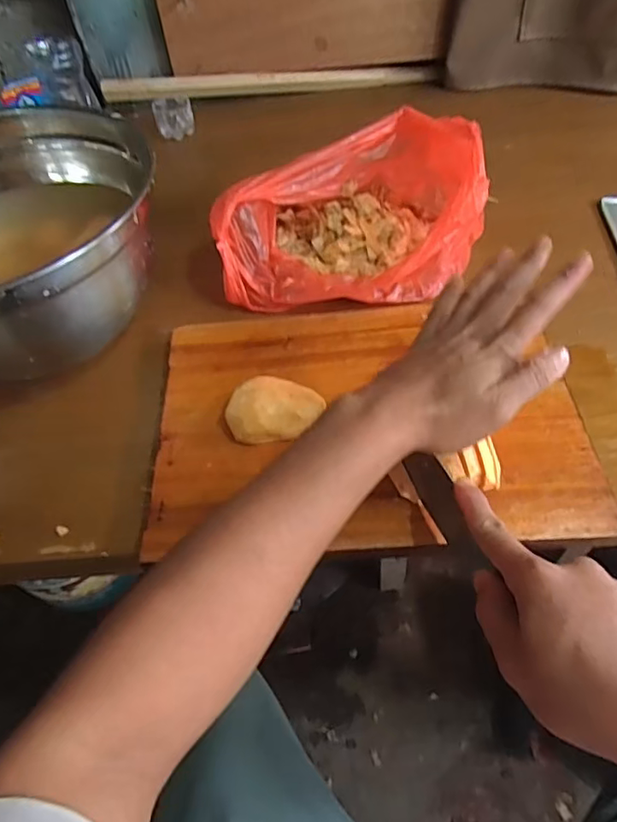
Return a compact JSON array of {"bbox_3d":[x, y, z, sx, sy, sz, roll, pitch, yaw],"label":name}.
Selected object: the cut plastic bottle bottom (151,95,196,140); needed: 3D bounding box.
[{"bbox_3d":[-0.209,-0.461,0.863,0.056,0.041,0.055,-12,54,-3],"label":"cut plastic bottle bottom"}]

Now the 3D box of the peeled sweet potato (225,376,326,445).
[{"bbox_3d":[-0.028,0.003,0.467,0.075,0.034,0.055,11,56,13],"label":"peeled sweet potato"}]

